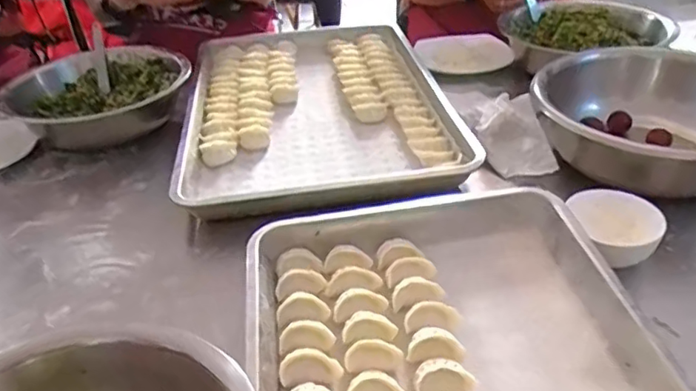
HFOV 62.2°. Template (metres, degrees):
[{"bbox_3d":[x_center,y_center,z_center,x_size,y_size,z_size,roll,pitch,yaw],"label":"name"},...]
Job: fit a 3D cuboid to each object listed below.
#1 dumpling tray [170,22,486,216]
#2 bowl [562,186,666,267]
[{"bbox_3d":[-0.053,-0.162,0.926,0.386,0.040,0.559,-7,37,-4],"label":"dumpling tray"},{"bbox_3d":[0.286,0.039,0.612,0.079,0.053,0.089,-7,35,-4],"label":"bowl"}]

